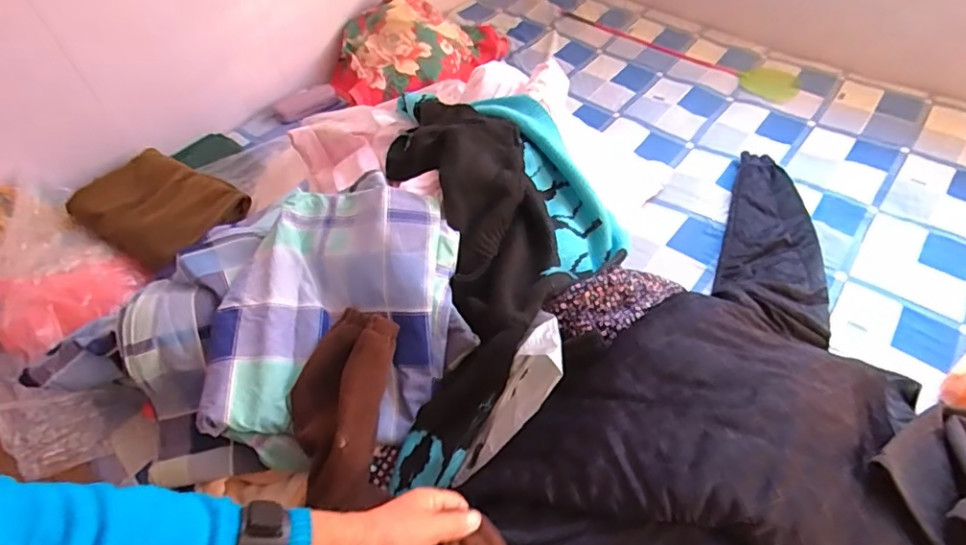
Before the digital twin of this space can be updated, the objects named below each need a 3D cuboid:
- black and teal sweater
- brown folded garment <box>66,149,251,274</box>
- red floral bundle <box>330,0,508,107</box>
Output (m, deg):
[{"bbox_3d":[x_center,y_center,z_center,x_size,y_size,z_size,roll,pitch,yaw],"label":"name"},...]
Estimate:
[{"bbox_3d":[0.045,-0.081,0.863,0.389,0.176,0.724,-6,51,-2],"label":"black and teal sweater"},{"bbox_3d":[-0.656,-0.131,1.118,0.308,0.099,0.233,22,56,20],"label":"brown folded garment"},{"bbox_3d":[-0.162,-0.626,1.444,0.513,0.162,0.270,-29,55,-19],"label":"red floral bundle"}]

